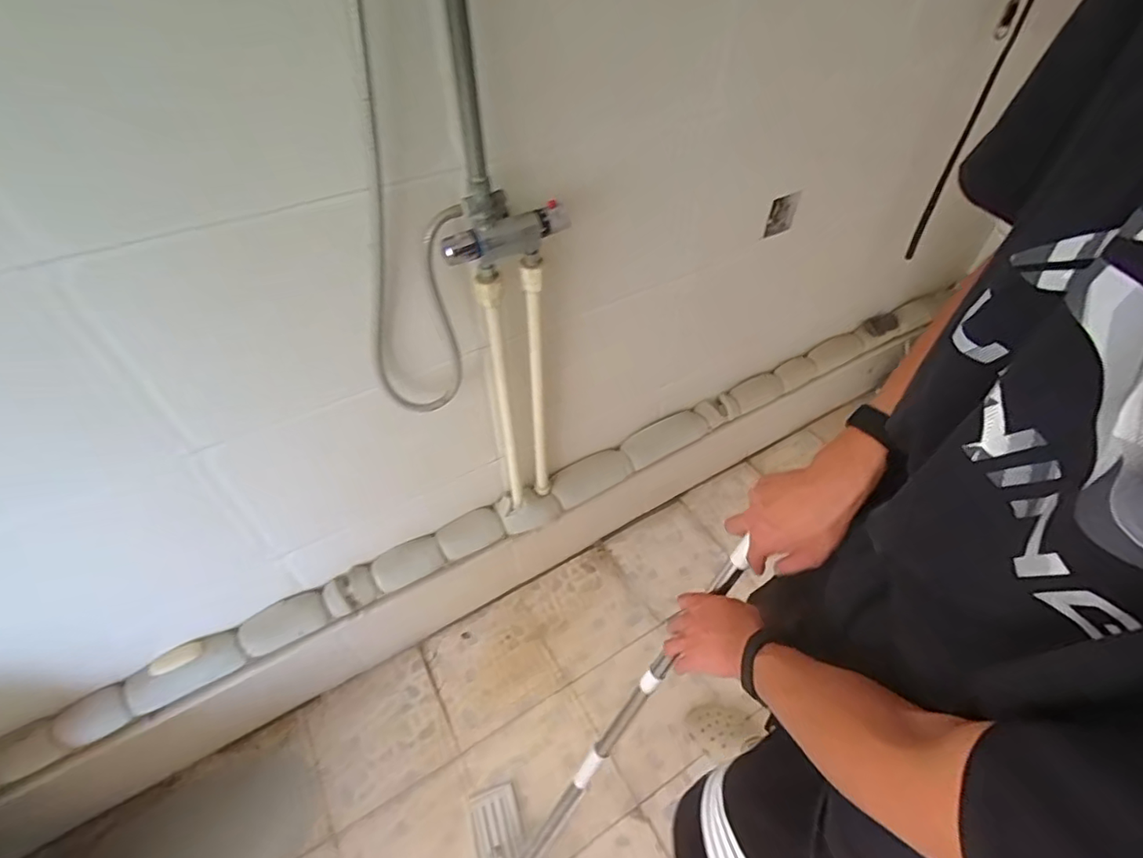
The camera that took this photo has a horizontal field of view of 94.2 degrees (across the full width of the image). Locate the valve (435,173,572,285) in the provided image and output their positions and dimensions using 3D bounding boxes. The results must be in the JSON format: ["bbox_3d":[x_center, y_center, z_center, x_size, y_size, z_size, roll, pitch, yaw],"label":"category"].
[{"bbox_3d":[-0.094,-0.286,0.743,0.186,0.138,0.038,-25,52,-21],"label":"valve"}]

